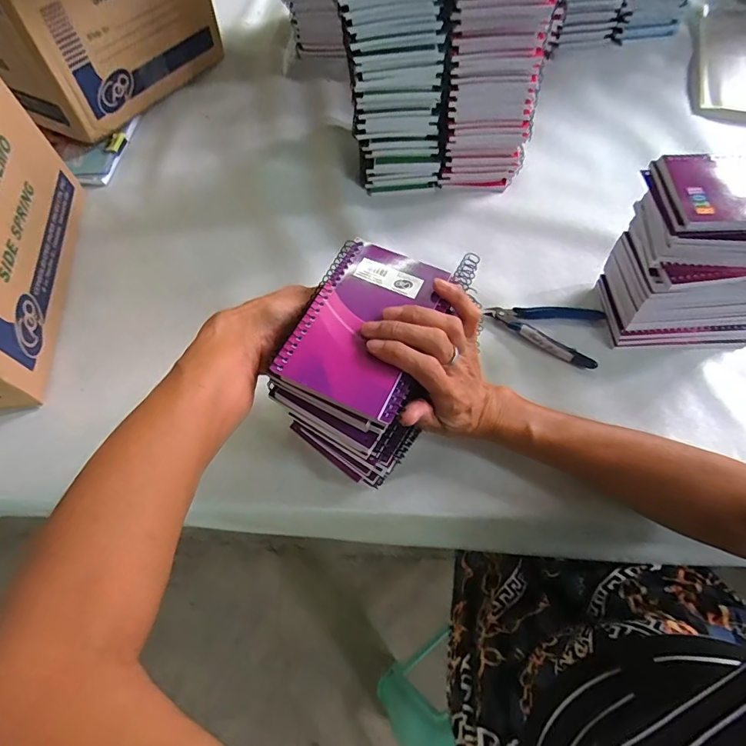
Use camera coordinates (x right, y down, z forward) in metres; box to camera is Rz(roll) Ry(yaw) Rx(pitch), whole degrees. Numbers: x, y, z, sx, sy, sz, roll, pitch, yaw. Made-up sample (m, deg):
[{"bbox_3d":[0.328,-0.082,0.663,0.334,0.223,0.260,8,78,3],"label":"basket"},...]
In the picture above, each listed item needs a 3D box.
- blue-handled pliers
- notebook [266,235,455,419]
[{"bbox_3d":[0.175,-0.048,0.470,0.112,0.013,0.070,14,64,9],"label":"blue-handled pliers"},{"bbox_3d":[-0.006,-0.040,0.326,0.081,0.007,0.129,22,66,13],"label":"notebook"}]

